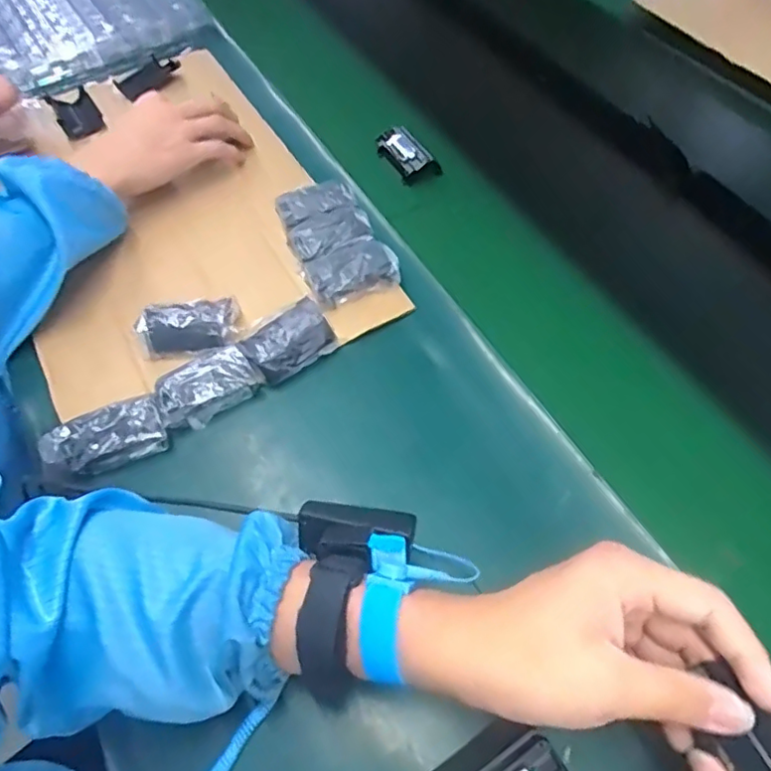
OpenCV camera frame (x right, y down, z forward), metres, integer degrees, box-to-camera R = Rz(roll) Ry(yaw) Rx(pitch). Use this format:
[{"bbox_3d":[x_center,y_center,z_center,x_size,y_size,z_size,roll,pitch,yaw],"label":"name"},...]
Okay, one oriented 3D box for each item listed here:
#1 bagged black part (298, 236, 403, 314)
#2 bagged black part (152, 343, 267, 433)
[{"bbox_3d":[-0.031,-0.104,0.519,0.080,0.022,0.058,-21,59,-14],"label":"bagged black part"},{"bbox_3d":[-0.140,0.001,0.457,0.077,0.030,0.043,-32,62,-20],"label":"bagged black part"}]

